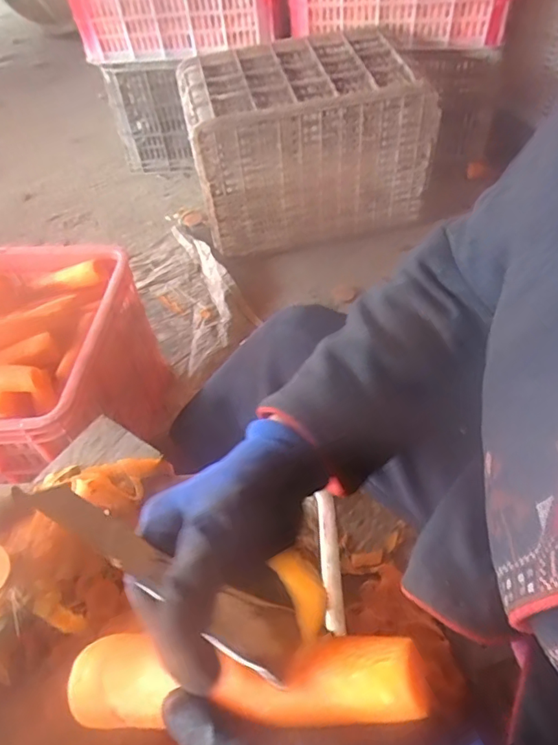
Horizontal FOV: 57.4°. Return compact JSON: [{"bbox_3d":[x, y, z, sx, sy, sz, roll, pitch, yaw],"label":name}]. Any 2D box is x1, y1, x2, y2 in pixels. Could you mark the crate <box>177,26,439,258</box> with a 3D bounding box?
[{"bbox_3d":[0.061,-0.523,1.180,0.502,0.328,0.286,-11,51,-4],"label":"crate"}]

